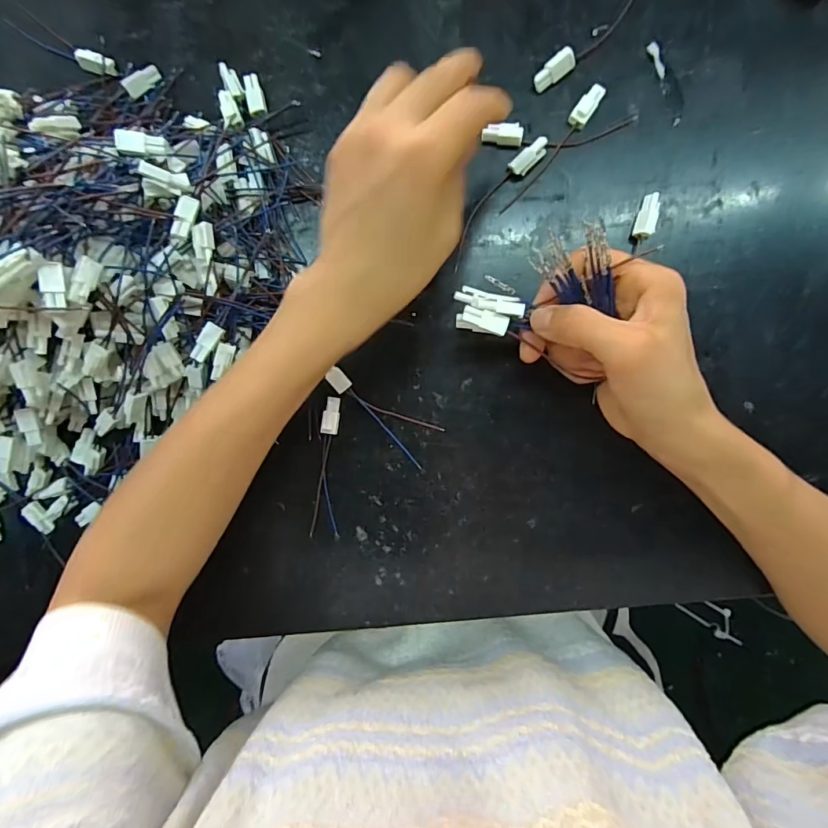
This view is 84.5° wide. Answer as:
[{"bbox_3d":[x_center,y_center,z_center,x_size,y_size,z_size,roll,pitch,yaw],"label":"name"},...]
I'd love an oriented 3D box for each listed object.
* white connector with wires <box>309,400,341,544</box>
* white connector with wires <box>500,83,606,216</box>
[{"bbox_3d":[-0.058,0.037,0.311,0.018,0.008,0.097,7,94,6],"label":"white connector with wires"},{"bbox_3d":[0.087,-0.164,0.285,0.011,0.006,0.093,38,97,3],"label":"white connector with wires"}]

